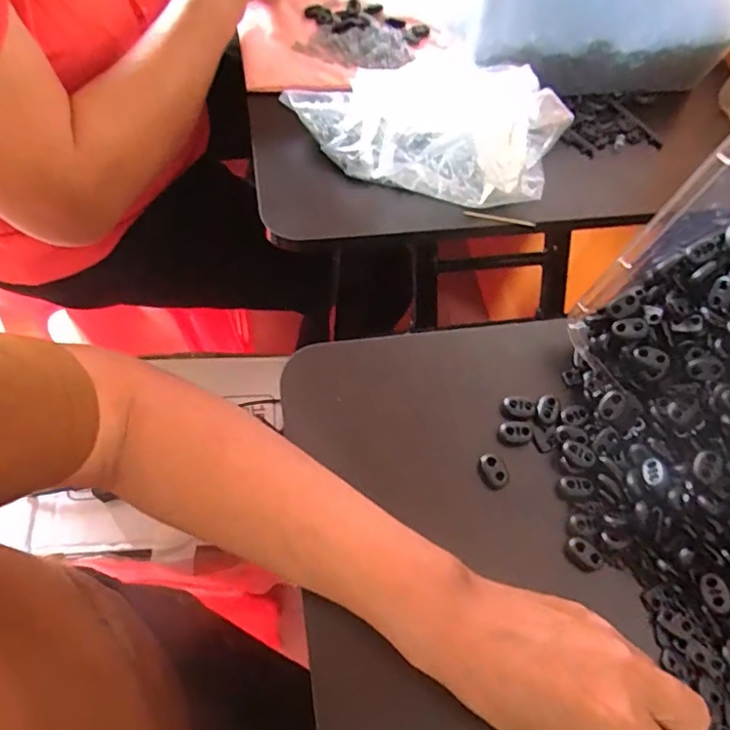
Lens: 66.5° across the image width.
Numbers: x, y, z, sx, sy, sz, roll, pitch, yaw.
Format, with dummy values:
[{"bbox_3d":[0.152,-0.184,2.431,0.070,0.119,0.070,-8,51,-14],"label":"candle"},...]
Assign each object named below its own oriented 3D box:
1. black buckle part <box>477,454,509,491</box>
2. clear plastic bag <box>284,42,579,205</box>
[{"bbox_3d":[0.083,0.069,0.357,0.015,0.012,0.022,-20,66,-15],"label":"black buckle part"},{"bbox_3d":[0.050,-0.207,0.459,0.218,0.051,0.128,25,63,7],"label":"clear plastic bag"}]

